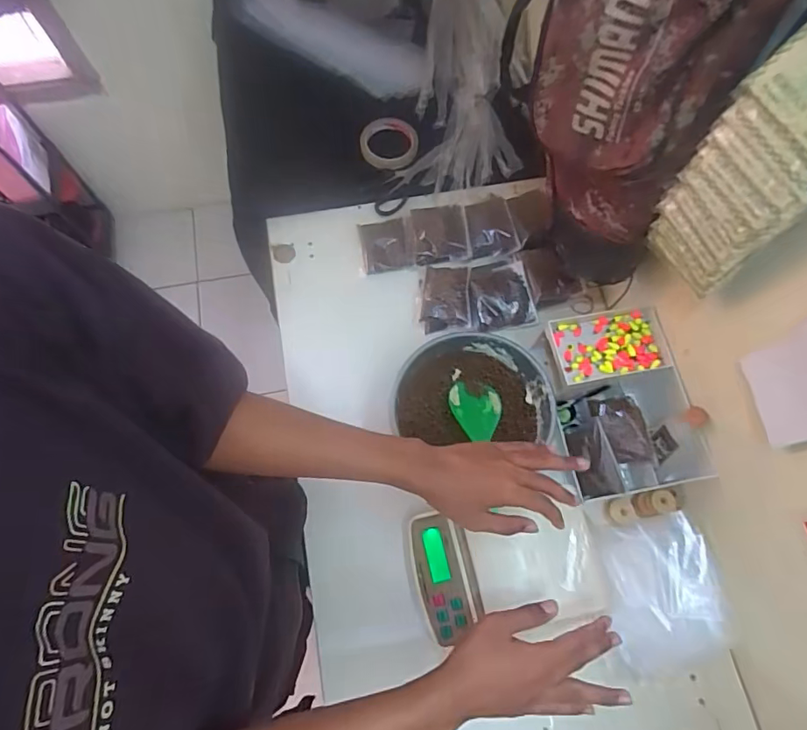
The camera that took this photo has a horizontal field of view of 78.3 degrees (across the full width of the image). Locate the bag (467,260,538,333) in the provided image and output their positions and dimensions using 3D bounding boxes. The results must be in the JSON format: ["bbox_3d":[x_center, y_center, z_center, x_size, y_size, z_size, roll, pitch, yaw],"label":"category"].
[{"bbox_3d":[0.140,-0.105,0.739,0.099,0.028,0.107,-10,72,-5],"label":"bag"}]

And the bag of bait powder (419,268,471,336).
[{"bbox_3d":[0.062,-0.101,0.725,0.069,0.029,0.104,2,72,-1],"label":"bag of bait powder"}]

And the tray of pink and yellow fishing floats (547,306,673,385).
[{"bbox_3d":[0.272,-0.027,0.642,0.142,0.026,0.090,-7,72,-4],"label":"tray of pink and yellow fishing floats"}]

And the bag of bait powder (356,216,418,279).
[{"bbox_3d":[-0.026,-0.187,0.779,0.083,0.020,0.089,-4,72,-3],"label":"bag of bait powder"}]

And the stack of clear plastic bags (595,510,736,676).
[{"bbox_3d":[0.321,0.279,0.599,0.130,0.049,0.172,-10,72,-5],"label":"stack of clear plastic bags"}]

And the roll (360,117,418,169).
[{"bbox_3d":[-0.024,-0.377,0.840,0.097,0.021,0.092,0,72,-1],"label":"roll"}]

